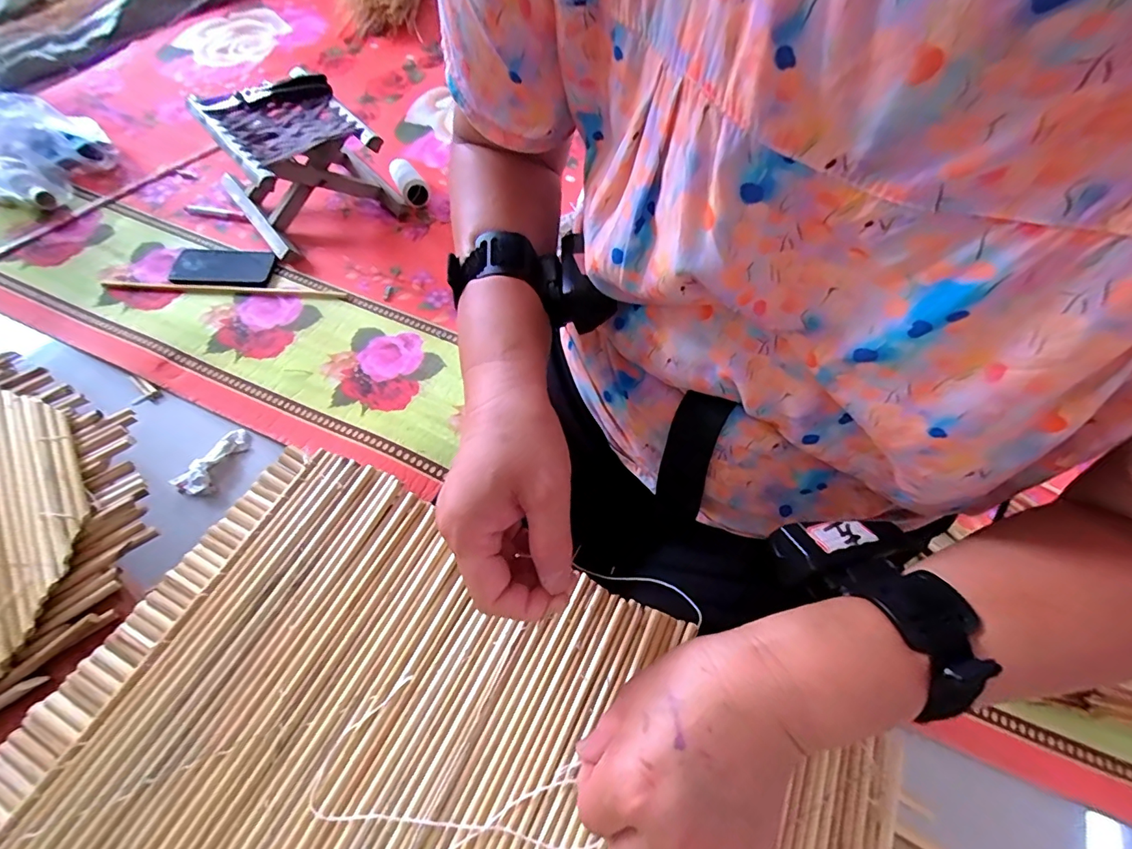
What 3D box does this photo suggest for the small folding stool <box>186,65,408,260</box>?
[{"bbox_3d":[-0.478,-0.474,0.885,0.261,0.184,0.251,-32,67,-20],"label":"small folding stool"}]

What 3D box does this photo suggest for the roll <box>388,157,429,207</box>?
[{"bbox_3d":[-0.311,-0.480,0.963,0.055,0.044,0.112,-24,64,-16],"label":"roll"}]

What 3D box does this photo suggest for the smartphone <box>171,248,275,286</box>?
[{"bbox_3d":[-0.595,-0.275,0.846,0.159,0.015,0.093,3,61,-10],"label":"smartphone"}]

